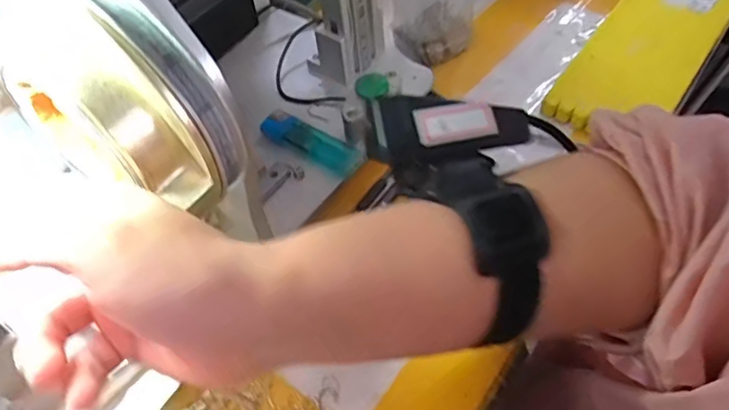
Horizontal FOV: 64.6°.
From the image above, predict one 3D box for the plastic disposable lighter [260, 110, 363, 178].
[{"bbox_3d":[-0.036,-0.041,0.388,0.076,0.015,0.023,29,61,23],"label":"plastic disposable lighter"}]

